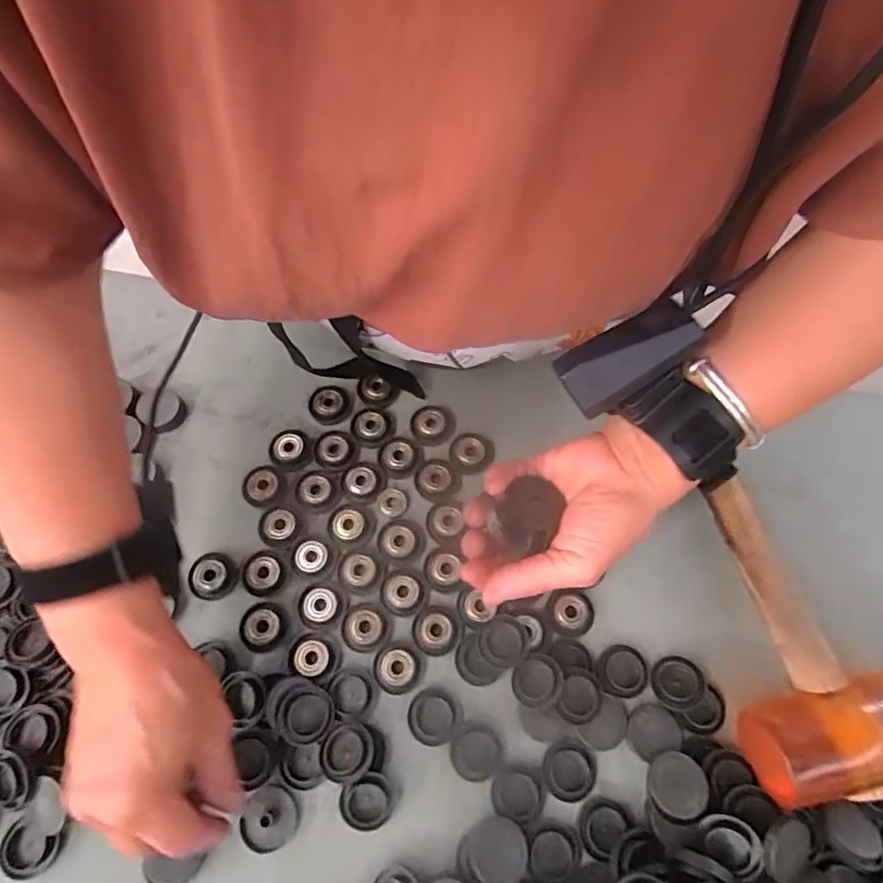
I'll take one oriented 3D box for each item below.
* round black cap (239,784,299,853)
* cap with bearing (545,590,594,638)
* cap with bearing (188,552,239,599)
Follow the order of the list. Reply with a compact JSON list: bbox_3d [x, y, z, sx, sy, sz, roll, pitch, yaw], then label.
[{"bbox_3d":[-0.102,0.224,0.331,0.032,0.005,0.032,22,68,9],"label":"round black cap"},{"bbox_3d":[0.087,0.116,0.378,0.031,0.012,0.027,9,66,4],"label":"cap with bearing"},{"bbox_3d":[-0.158,0.093,0.385,0.029,0.007,0.031,0,66,0],"label":"cap with bearing"}]

